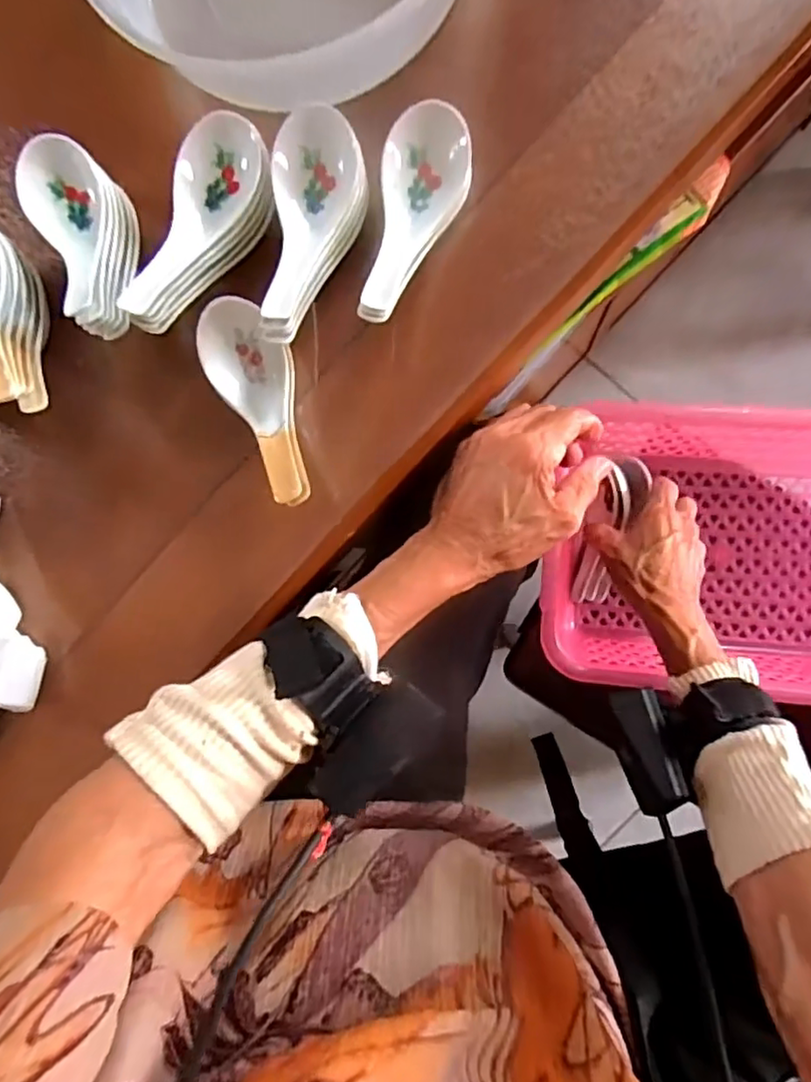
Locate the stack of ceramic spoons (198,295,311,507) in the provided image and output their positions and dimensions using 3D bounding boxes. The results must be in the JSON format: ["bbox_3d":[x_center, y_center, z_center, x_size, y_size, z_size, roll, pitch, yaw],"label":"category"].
[{"bbox_3d":[-0.077,-0.074,0.336,0.044,0.032,0.125,-27,68,6],"label":"stack of ceramic spoons"}]

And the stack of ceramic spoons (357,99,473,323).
[{"bbox_3d":[0.004,-0.171,0.331,0.044,0.032,0.128,12,76,8],"label":"stack of ceramic spoons"}]

